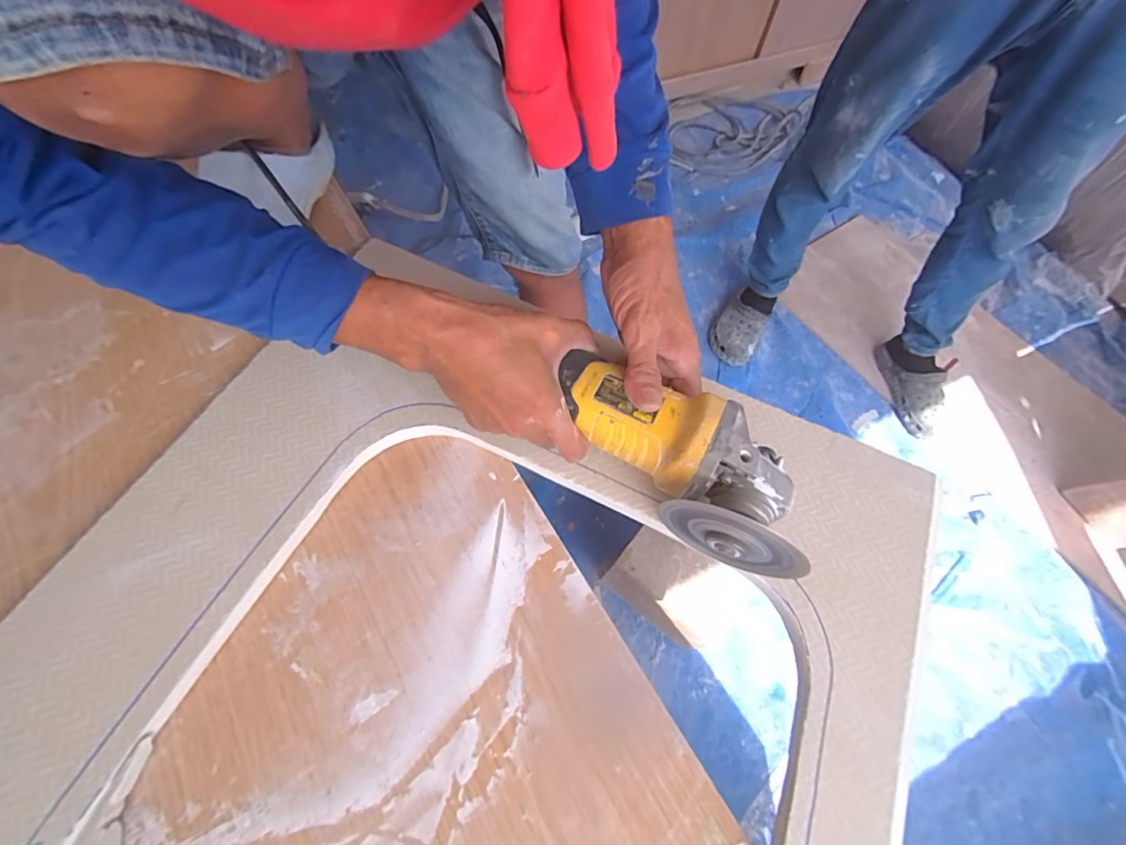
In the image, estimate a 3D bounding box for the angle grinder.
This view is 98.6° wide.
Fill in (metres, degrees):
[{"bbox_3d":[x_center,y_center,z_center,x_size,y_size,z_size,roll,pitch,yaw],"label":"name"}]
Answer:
[{"bbox_3d":[0.088,0.025,0.365,0.208,0.081,0.076,41,68,13],"label":"angle grinder"}]

